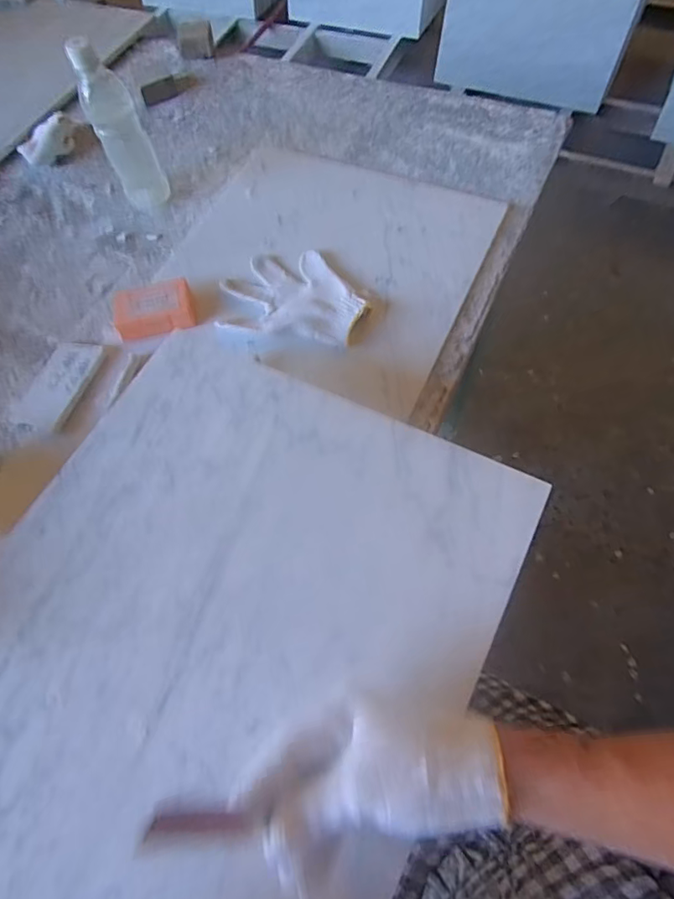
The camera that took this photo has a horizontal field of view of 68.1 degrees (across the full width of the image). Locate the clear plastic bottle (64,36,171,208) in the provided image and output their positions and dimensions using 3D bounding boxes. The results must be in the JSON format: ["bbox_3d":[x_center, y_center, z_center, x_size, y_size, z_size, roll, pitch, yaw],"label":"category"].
[{"bbox_3d":[-0.286,-0.420,0.669,0.065,0.199,0.058,-24,63,-8],"label":"clear plastic bottle"}]

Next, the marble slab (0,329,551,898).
[{"bbox_3d":[-0.121,0.186,0.372,0.384,0.024,0.574,27,67,16],"label":"marble slab"}]

